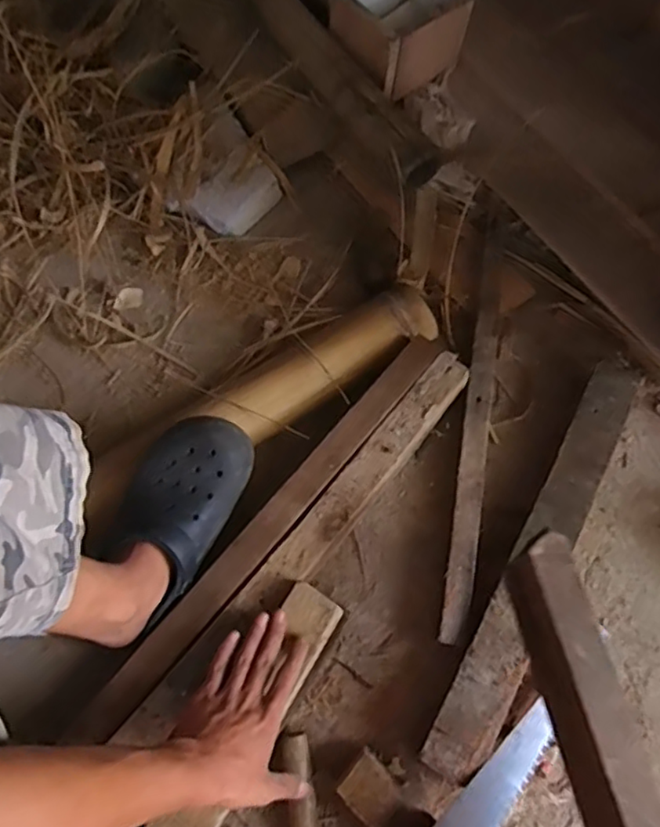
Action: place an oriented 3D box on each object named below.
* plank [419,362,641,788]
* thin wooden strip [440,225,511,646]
[{"bbox_3d":[0.239,0.164,0.704,0.058,0.042,0.496,27,73,13],"label":"plank"},{"bbox_3d":[0.186,-0.002,0.778,0.029,0.024,0.551,9,69,7],"label":"thin wooden strip"}]

